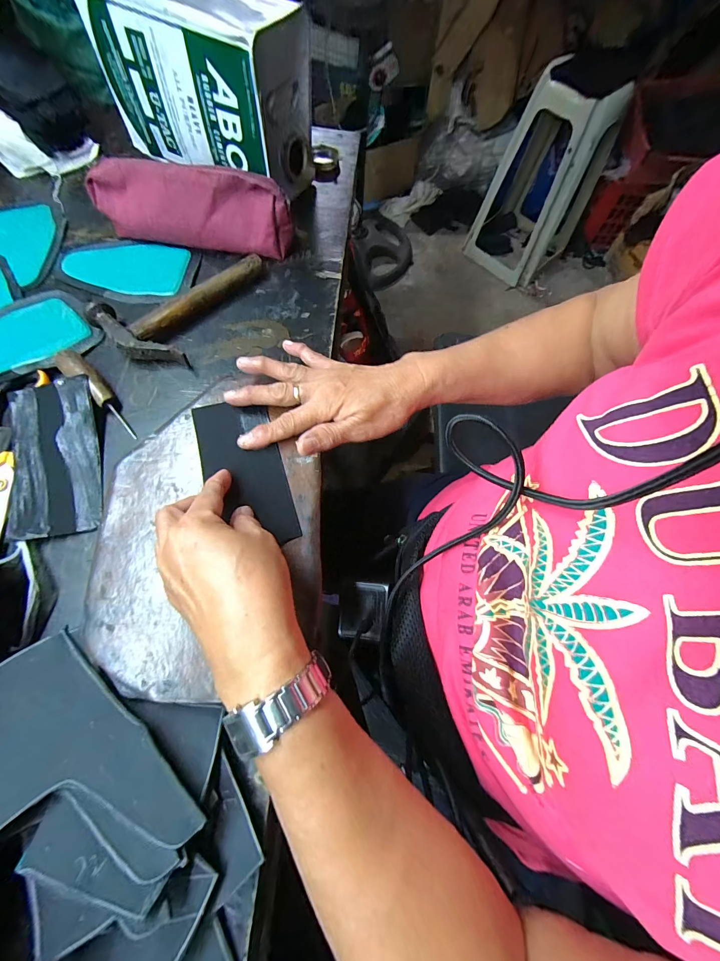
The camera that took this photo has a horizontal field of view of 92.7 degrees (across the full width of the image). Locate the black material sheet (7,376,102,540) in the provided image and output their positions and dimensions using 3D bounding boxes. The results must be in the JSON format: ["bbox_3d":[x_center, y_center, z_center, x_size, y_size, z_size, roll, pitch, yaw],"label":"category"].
[{"bbox_3d":[-0.273,-0.022,0.306,0.067,0.022,0.144,-14,69,-8],"label":"black material sheet"}]

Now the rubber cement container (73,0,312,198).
[{"bbox_3d":[-0.188,-0.476,0.421,0.237,0.160,0.115,24,69,7],"label":"rubber cement container"}]

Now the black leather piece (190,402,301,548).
[{"bbox_3d":[-0.101,-0.010,0.298,0.066,0.007,0.142,-17,70,-9],"label":"black leather piece"}]

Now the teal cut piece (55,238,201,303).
[{"bbox_3d":[-0.278,-0.252,0.409,0.159,0.005,0.092,7,68,1],"label":"teal cut piece"}]

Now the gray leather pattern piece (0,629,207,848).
[{"bbox_3d":[-0.178,0.172,0.196,0.156,0.007,0.089,34,48,17],"label":"gray leather pattern piece"}]

